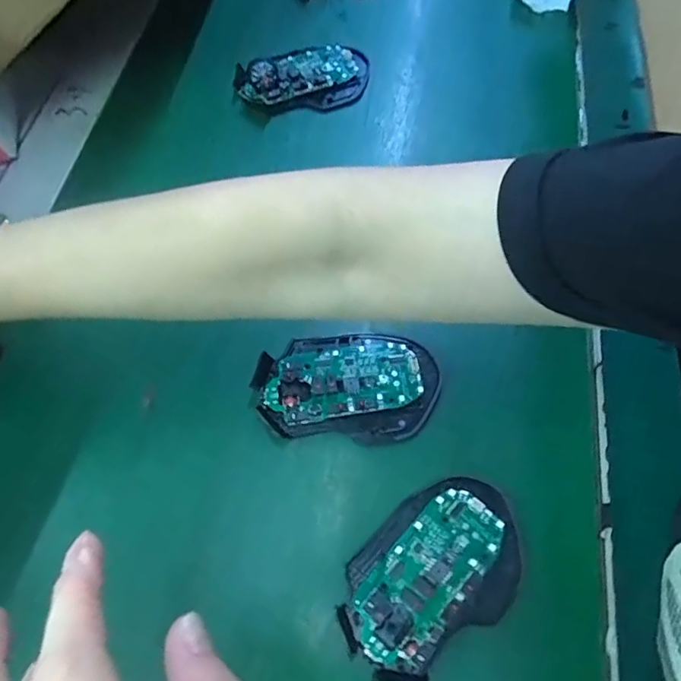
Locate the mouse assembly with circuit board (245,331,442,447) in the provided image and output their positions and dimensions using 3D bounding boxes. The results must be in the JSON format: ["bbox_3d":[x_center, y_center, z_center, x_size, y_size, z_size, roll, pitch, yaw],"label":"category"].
[{"bbox_3d":[0.004,0.029,0.338,0.112,0.018,0.066,3,62,-1],"label":"mouse assembly with circuit board"}]

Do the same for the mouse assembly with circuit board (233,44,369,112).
[{"bbox_3d":[-0.030,-0.226,0.449,0.115,0.032,0.062,-15,63,-10],"label":"mouse assembly with circuit board"}]

